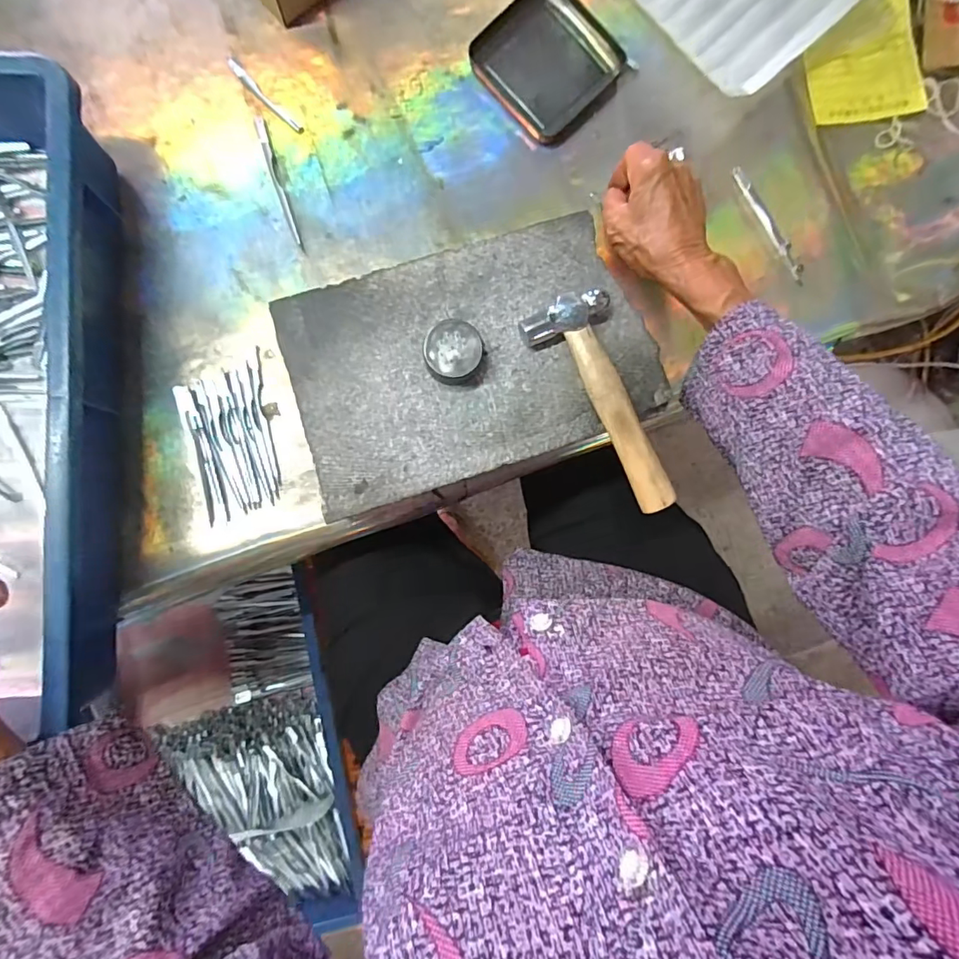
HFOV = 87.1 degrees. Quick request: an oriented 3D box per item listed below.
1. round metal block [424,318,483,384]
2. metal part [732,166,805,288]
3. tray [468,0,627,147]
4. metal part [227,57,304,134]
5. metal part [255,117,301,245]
[{"bbox_3d":[-0.017,-0.083,0.329,0.038,0.025,0.035,0,87,-4],"label":"round metal block"},{"bbox_3d":[0.239,-0.210,0.416,0.011,0.007,0.109,-29,87,-5],"label":"metal part"},{"bbox_3d":[0.056,-0.340,0.411,0.099,0.015,0.103,-43,89,-6],"label":"tray"},{"bbox_3d":[-0.171,-0.303,0.397,0.010,0.004,0.084,-43,89,-6],"label":"metal part"},{"bbox_3d":[-0.157,-0.233,0.391,0.007,0.004,0.103,-17,86,-5],"label":"metal part"}]

